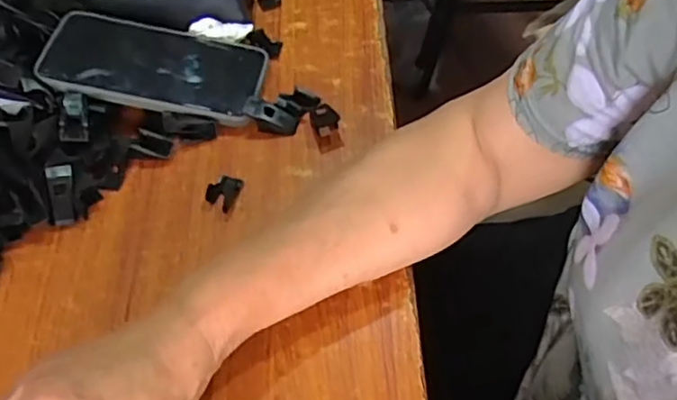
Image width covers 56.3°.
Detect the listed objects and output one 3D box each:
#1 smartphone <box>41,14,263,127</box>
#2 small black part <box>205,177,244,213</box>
[{"bbox_3d":[-0.140,-0.103,0.485,0.160,0.009,0.082,10,55,-6],"label":"smartphone"},{"bbox_3d":[-0.080,-0.006,0.436,0.021,0.007,0.026,16,60,14],"label":"small black part"}]

